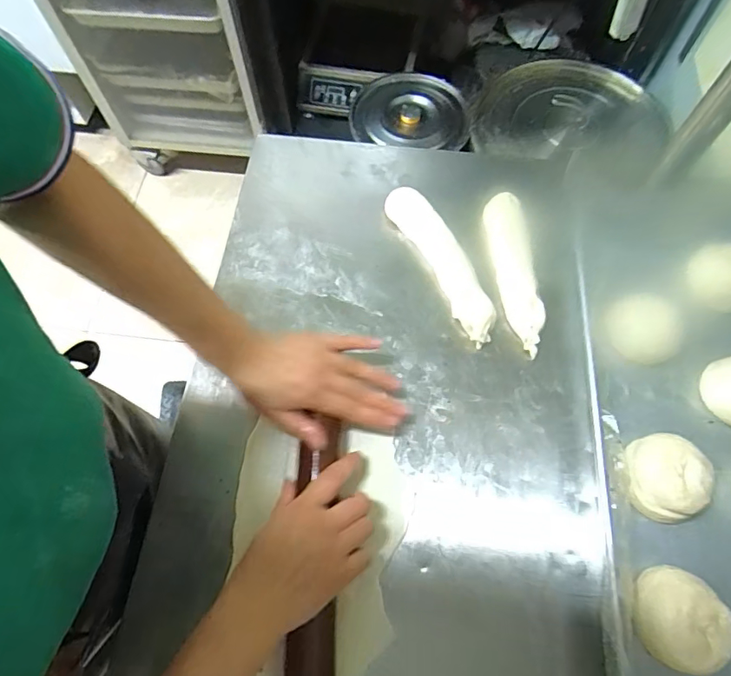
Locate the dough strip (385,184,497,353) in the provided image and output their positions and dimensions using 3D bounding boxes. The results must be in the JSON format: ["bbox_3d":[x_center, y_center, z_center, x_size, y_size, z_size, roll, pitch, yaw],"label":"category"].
[{"bbox_3d":[0.088,-0.089,0.551,0.046,0.022,0.211,-25,69,-10],"label":"dough strip"}]

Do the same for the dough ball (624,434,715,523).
[{"bbox_3d":[0.271,0.126,0.442,0.071,0.039,0.069,0,67,0],"label":"dough ball"}]

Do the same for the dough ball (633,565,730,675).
[{"bbox_3d":[0.259,0.228,0.398,0.067,0.038,0.076,13,68,6],"label":"dough ball"}]

